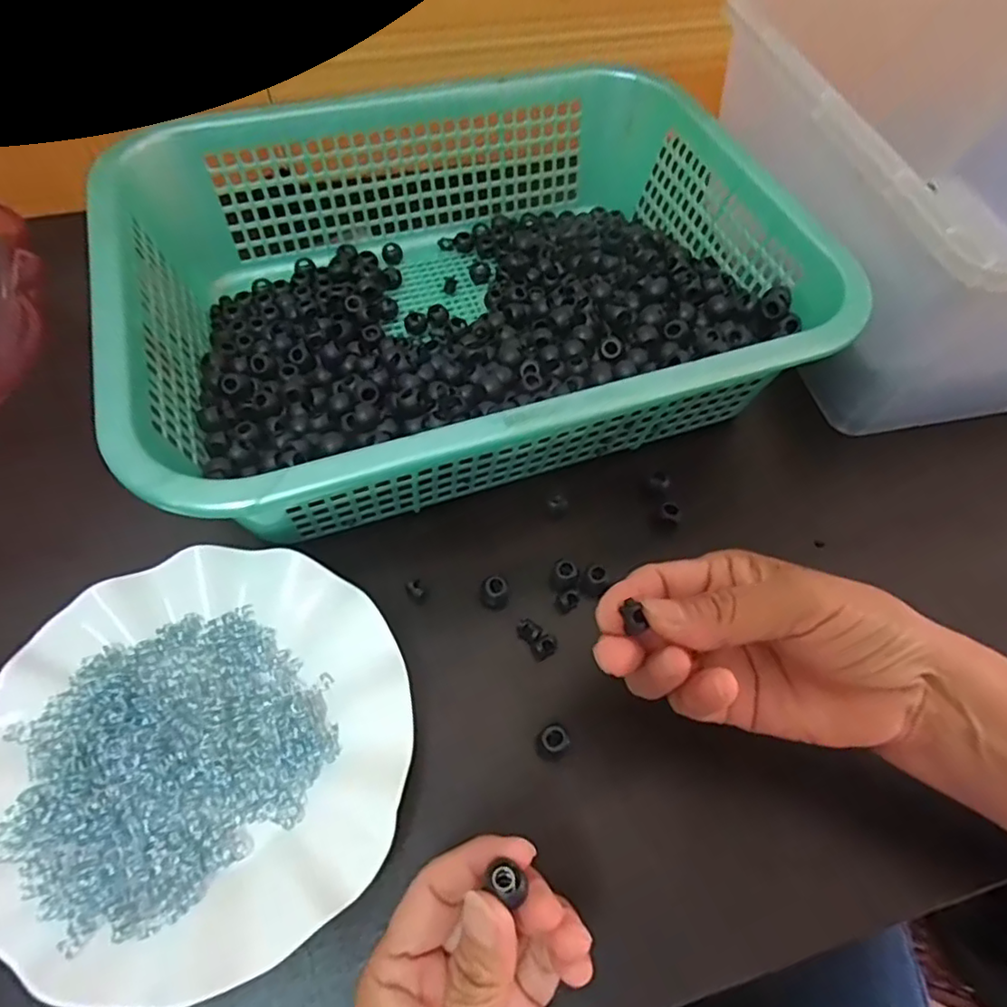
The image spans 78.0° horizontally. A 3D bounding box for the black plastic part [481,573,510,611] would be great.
[{"bbox_3d":[-0.004,0.048,0.338,0.015,0.015,0.015,1,59,-2],"label":"black plastic part"}]

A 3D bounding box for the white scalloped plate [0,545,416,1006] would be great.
[{"bbox_3d":[-0.135,0.110,0.286,0.179,0.028,0.178,5,59,0],"label":"white scalloped plate"}]

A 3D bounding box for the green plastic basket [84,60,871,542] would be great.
[{"bbox_3d":[-0.026,-0.137,0.389,0.378,0.089,0.294,-17,61,-13],"label":"green plastic basket"}]

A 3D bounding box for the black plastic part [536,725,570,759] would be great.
[{"bbox_3d":[0.024,0.115,0.300,0.014,0.015,0.013,1,59,-2],"label":"black plastic part"}]

